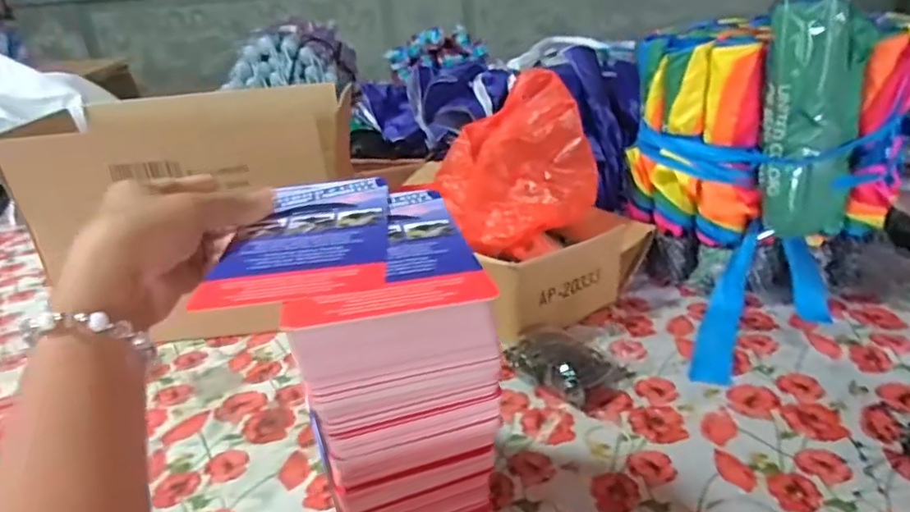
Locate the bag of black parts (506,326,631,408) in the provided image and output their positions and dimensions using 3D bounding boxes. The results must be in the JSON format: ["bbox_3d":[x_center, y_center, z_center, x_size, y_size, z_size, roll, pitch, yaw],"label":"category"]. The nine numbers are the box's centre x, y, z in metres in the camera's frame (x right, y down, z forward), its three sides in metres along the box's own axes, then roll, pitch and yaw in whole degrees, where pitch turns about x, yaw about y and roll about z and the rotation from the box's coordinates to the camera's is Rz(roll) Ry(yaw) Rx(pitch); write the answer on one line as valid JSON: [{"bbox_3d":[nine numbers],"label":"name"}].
[{"bbox_3d":[0.110,0.100,0.616,0.086,0.034,0.109,-21,29,-33],"label":"bag of black parts"}]

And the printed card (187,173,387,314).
[{"bbox_3d":[-0.082,-0.014,0.342,0.086,0.005,0.158,-6,25,-3],"label":"printed card"}]

